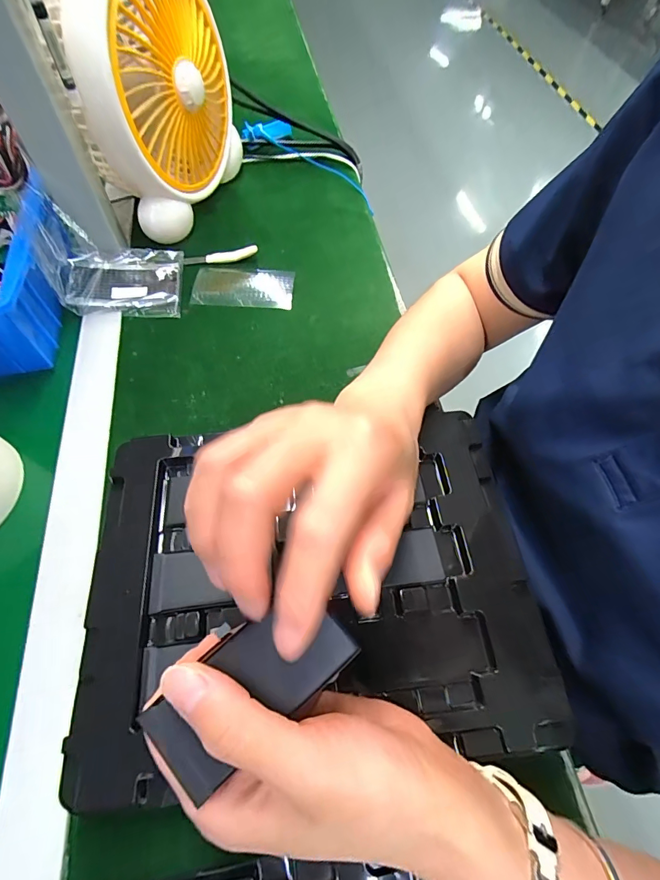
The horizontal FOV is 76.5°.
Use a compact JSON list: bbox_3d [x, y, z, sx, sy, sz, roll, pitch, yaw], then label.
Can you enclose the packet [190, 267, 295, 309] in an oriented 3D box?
[{"bbox_3d":[-0.098,-0.171,0.469,0.115,0.011,0.060,2,59,9],"label":"packet"}]

